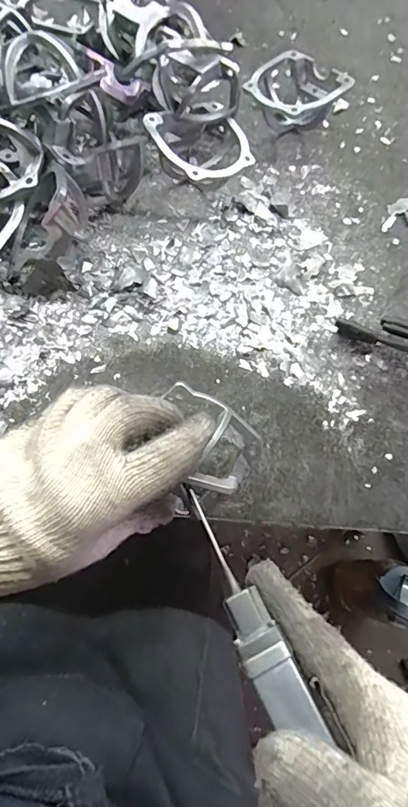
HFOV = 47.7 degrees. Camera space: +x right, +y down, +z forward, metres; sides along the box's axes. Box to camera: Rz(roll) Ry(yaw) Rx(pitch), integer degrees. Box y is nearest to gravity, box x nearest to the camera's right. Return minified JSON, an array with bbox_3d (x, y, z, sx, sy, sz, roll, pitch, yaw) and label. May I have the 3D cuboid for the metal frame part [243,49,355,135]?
[{"bbox_3d":[0.086,-0.292,0.441,0.084,0.050,0.088,-37,77,-13],"label":"metal frame part"}]

